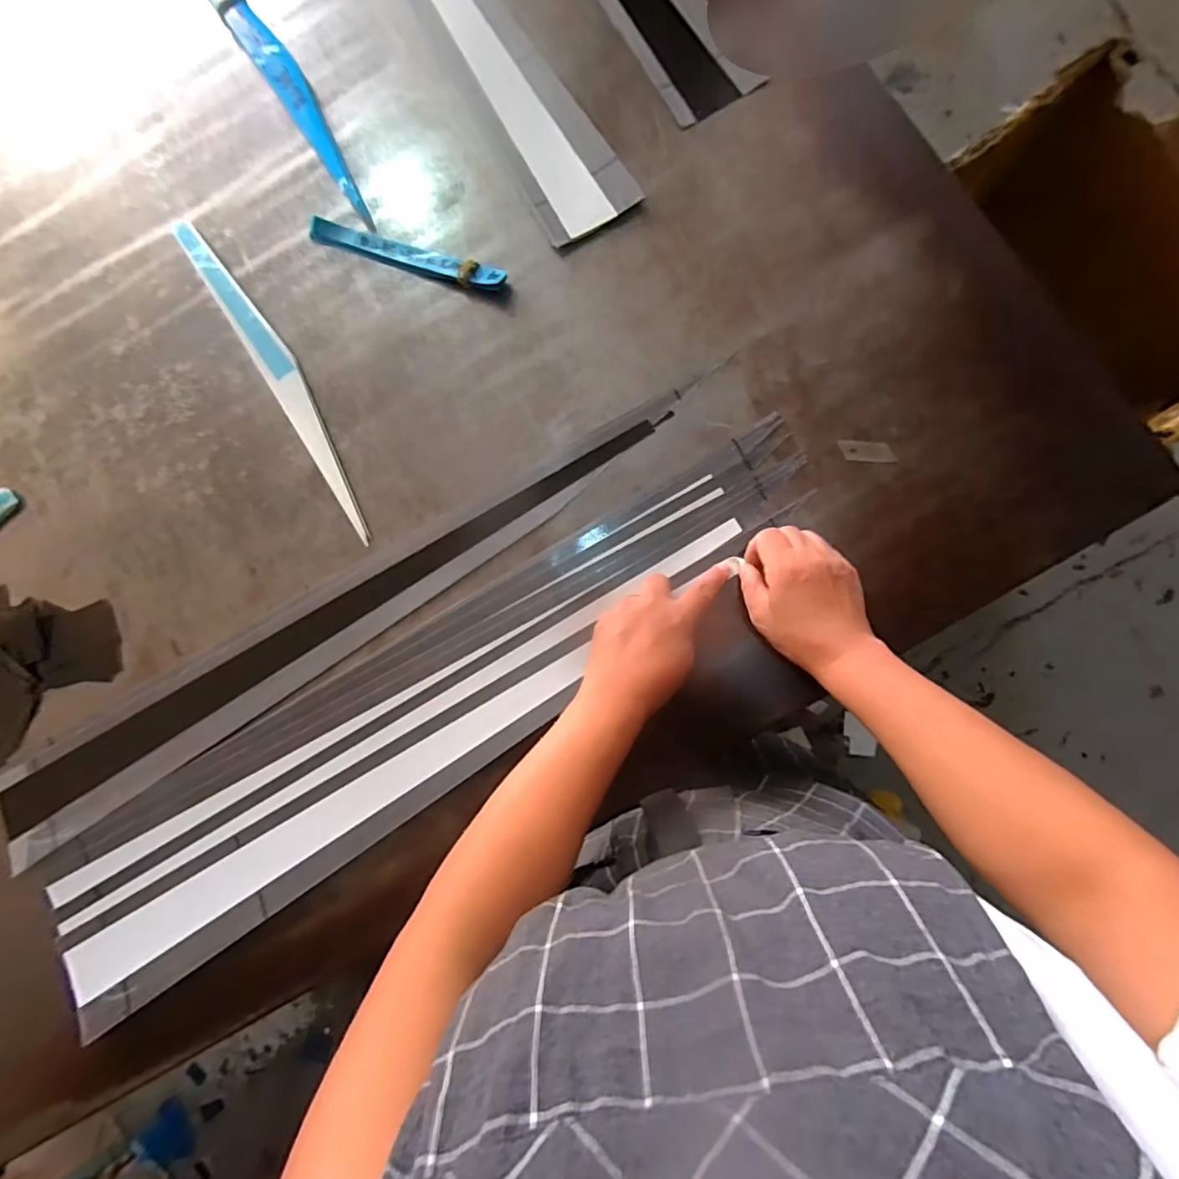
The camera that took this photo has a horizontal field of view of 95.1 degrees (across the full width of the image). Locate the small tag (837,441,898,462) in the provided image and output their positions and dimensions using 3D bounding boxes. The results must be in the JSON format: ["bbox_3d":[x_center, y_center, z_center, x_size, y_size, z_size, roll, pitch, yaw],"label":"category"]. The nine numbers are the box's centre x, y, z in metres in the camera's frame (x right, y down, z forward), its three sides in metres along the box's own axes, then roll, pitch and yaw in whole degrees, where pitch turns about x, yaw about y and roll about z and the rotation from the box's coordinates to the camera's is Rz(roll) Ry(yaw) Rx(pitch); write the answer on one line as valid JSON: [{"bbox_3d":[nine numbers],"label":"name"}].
[{"bbox_3d":[0.250,-0.124,0.483,0.048,0.004,0.017,5,97,8],"label":"small tag"}]

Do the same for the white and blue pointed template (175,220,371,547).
[{"bbox_3d":[-0.314,-0.222,0.544,0.037,0.010,0.396,-34,84,6],"label":"white and blue pointed template"}]

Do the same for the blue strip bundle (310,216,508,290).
[{"bbox_3d":[-0.183,-0.336,0.541,0.214,0.015,0.025,20,86,7],"label":"blue strip bundle"}]

